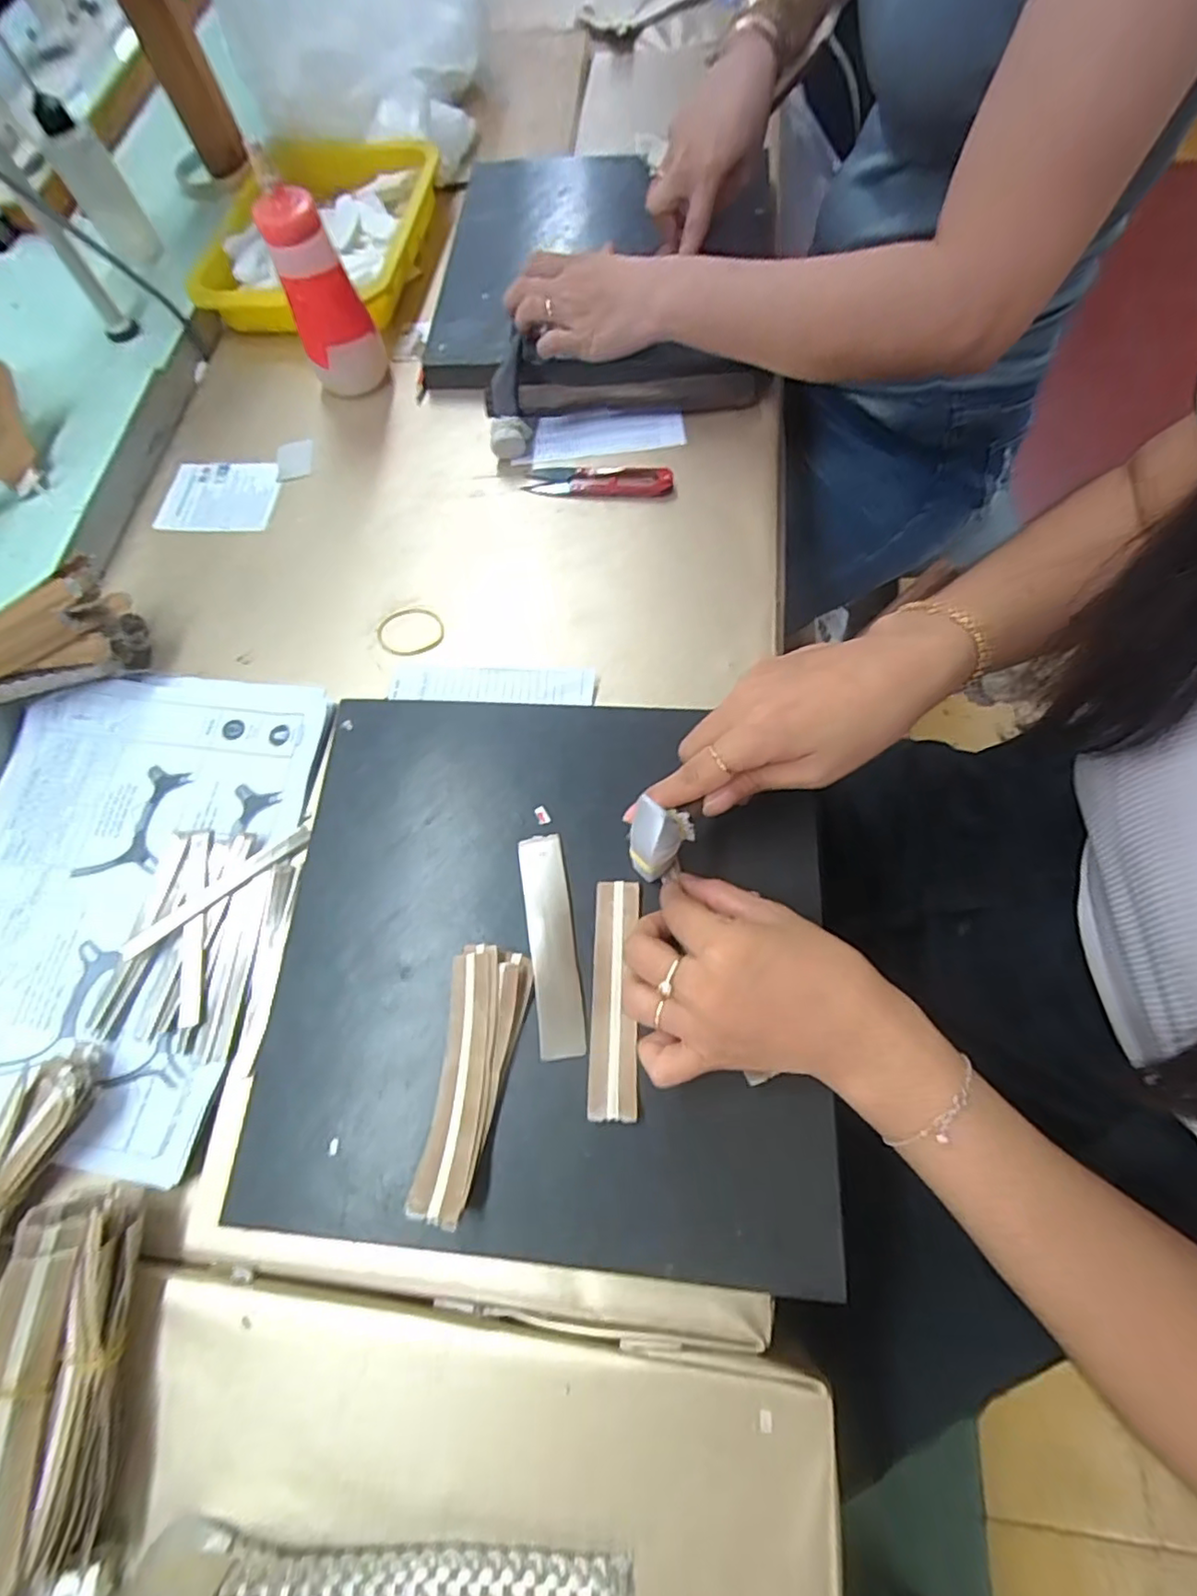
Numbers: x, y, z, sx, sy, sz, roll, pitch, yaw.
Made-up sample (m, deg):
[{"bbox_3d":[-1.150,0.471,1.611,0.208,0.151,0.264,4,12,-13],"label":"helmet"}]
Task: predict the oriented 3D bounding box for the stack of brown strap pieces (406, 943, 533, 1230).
[{"bbox_3d":[-0.063,0.140,0.317,0.042,0.018,0.124,3,69,6],"label":"stack of brown strap pieces"}]

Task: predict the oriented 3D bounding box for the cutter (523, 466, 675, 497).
[{"bbox_3d":[0.001,-0.256,0.498,0.113,0.011,0.030,3,69,5],"label":"cutter"}]

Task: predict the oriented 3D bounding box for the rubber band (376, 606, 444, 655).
[{"bbox_3d":[-0.140,-0.123,0.461,0.051,0.004,0.041,-8,72,3],"label":"rubber band"}]

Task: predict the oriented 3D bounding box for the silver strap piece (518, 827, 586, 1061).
[{"bbox_3d":[-0.026,0.078,0.345,0.024,0.007,0.121,-5,67,-11],"label":"silver strap piece"}]

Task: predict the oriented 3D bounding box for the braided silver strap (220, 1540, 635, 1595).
[{"bbox_3d":[-0.073,0.332,0.265,0.172,0.014,0.015,-2,68,3],"label":"braided silver strap"}]

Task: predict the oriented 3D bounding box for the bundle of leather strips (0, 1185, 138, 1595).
[{"bbox_3d":[-0.253,0.268,0.288,0.060,0.045,0.139,-7,68,2],"label":"bundle of leather strips"}]

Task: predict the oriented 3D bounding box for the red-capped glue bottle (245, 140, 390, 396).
[{"bbox_3d":[-0.220,-0.397,0.495,0.055,0.154,0.046,1,68,4],"label":"red-capped glue bottle"}]

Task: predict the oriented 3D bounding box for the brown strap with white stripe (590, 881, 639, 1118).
[{"bbox_3d":[0.009,0.103,0.331,0.024,0.009,0.119,0,68,4],"label":"brown strap with white stripe"}]

